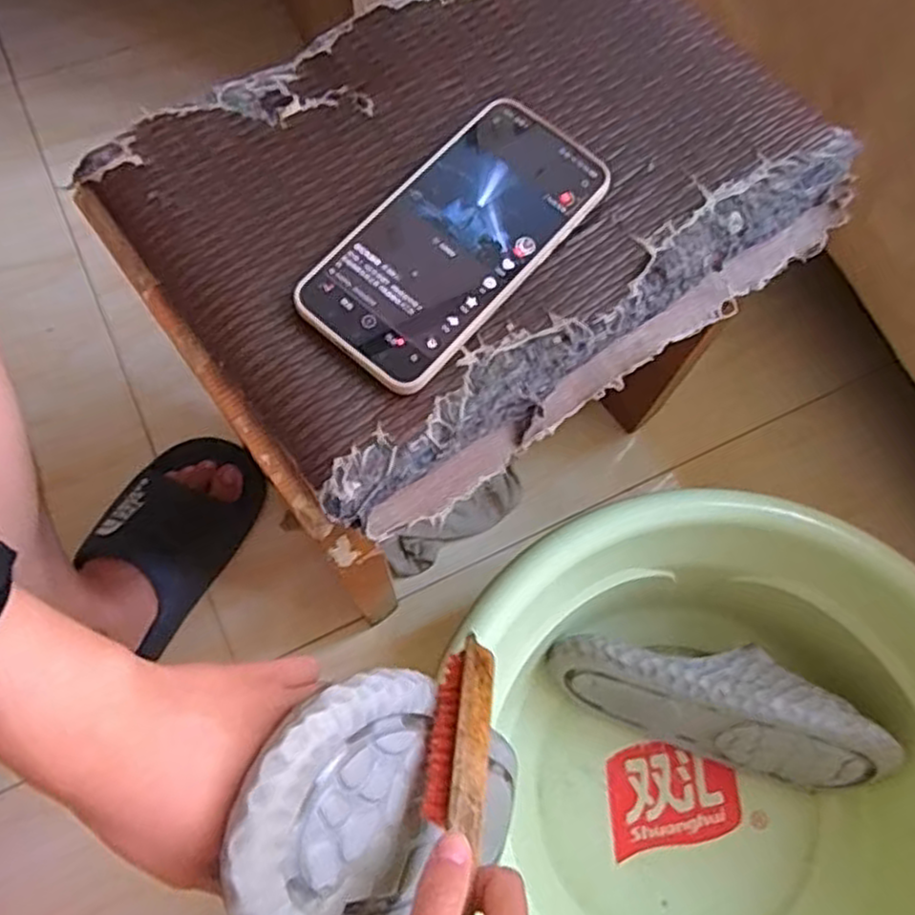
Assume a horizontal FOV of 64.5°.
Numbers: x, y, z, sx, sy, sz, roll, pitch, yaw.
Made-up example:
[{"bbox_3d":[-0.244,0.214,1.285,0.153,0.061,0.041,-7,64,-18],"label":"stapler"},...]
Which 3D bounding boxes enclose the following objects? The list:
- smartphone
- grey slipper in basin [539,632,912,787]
[{"bbox_3d":[0.001,-0.112,0.365,0.080,0.006,0.168,39,74,10],"label":"smartphone"},{"bbox_3d":[0.229,0.209,0.640,0.291,0.125,0.077,18,45,7],"label":"grey slipper in basin"}]

